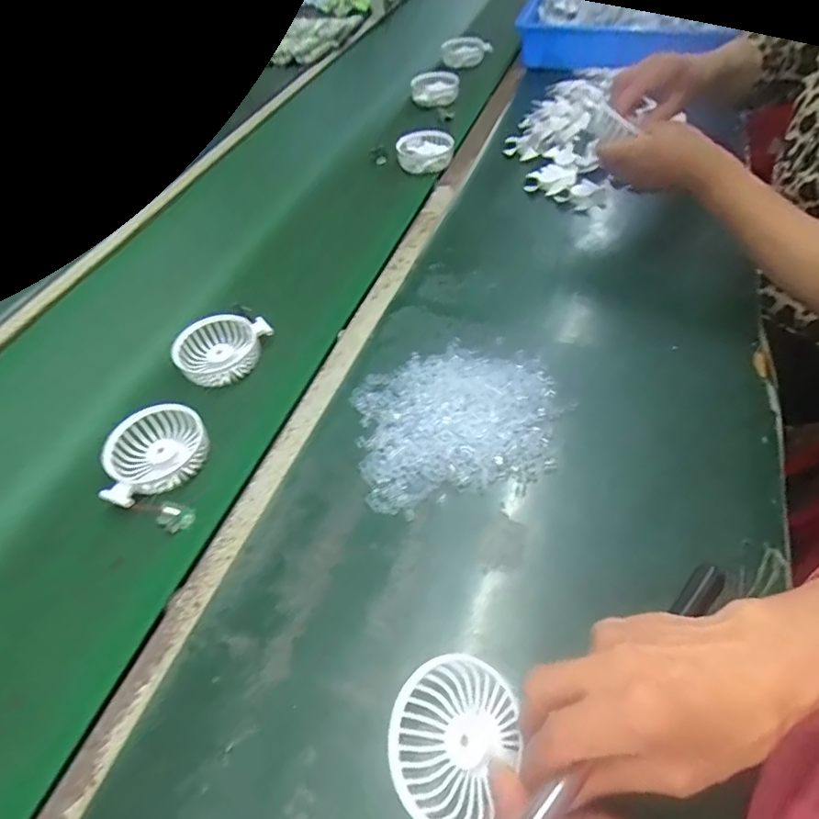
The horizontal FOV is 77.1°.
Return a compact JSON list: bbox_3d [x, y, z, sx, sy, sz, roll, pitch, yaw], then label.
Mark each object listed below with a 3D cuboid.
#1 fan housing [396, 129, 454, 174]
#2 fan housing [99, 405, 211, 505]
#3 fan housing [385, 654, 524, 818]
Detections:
[{"bbox_3d":[0.025,-0.415,0.820,0.090,0.026,0.086,0,51,6],"label":"fan housing"},{"bbox_3d":[-0.245,0.043,0.497,0.099,0.034,0.088,-34,55,-20],"label":"fan housing"},{"bbox_3d":[0.026,0.202,0.319,0.075,0.020,0.089,18,55,35],"label":"fan housing"}]

